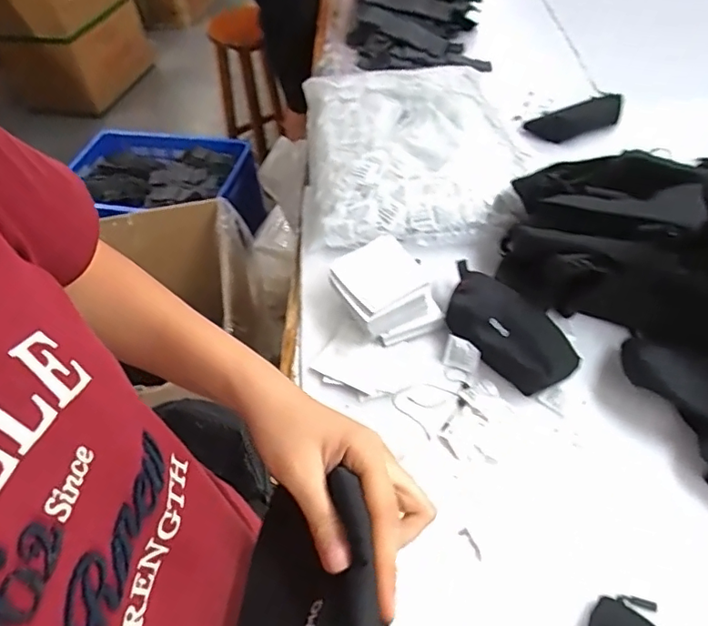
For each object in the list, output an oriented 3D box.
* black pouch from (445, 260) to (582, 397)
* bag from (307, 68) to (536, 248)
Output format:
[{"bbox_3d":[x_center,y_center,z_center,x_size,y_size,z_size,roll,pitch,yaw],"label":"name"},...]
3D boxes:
[{"bbox_3d":[0.186,0.019,0.699,0.091,0.058,0.210,-33,55,-22],"label":"black pouch"},{"bbox_3d":[0.083,-0.293,0.938,0.344,0.091,0.463,-4,50,1],"label":"bag"}]

